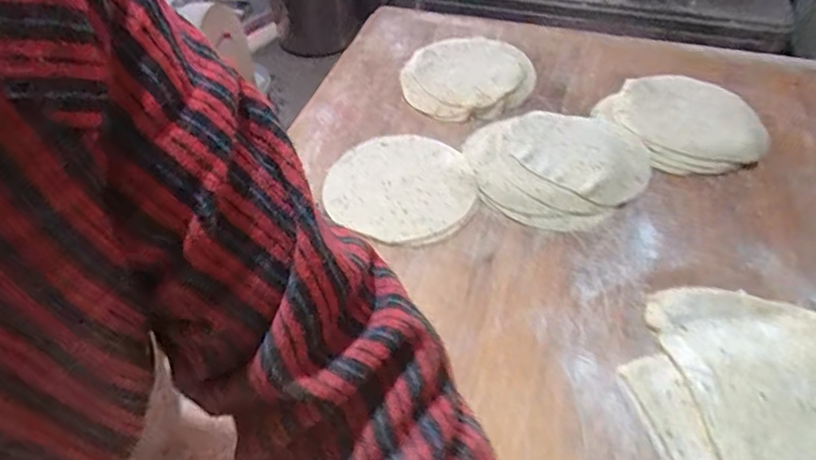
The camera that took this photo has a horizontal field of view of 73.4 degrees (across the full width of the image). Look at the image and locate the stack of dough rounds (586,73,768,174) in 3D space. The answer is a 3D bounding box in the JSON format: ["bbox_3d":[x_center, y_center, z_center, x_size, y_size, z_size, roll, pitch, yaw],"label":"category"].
[{"bbox_3d":[0.323,-0.127,0.632,0.147,0.025,0.169,-20,50,-15],"label":"stack of dough rounds"}]

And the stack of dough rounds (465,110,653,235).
[{"bbox_3d":[0.160,-0.077,0.591,0.185,0.019,0.168,-24,51,-19],"label":"stack of dough rounds"}]

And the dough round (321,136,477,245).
[{"bbox_3d":[-0.005,-0.050,0.583,0.144,0.006,0.154,-1,47,1],"label":"dough round"}]

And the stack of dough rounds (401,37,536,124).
[{"bbox_3d":[0.080,-0.204,0.709,0.162,0.016,0.182,16,50,17],"label":"stack of dough rounds"}]

